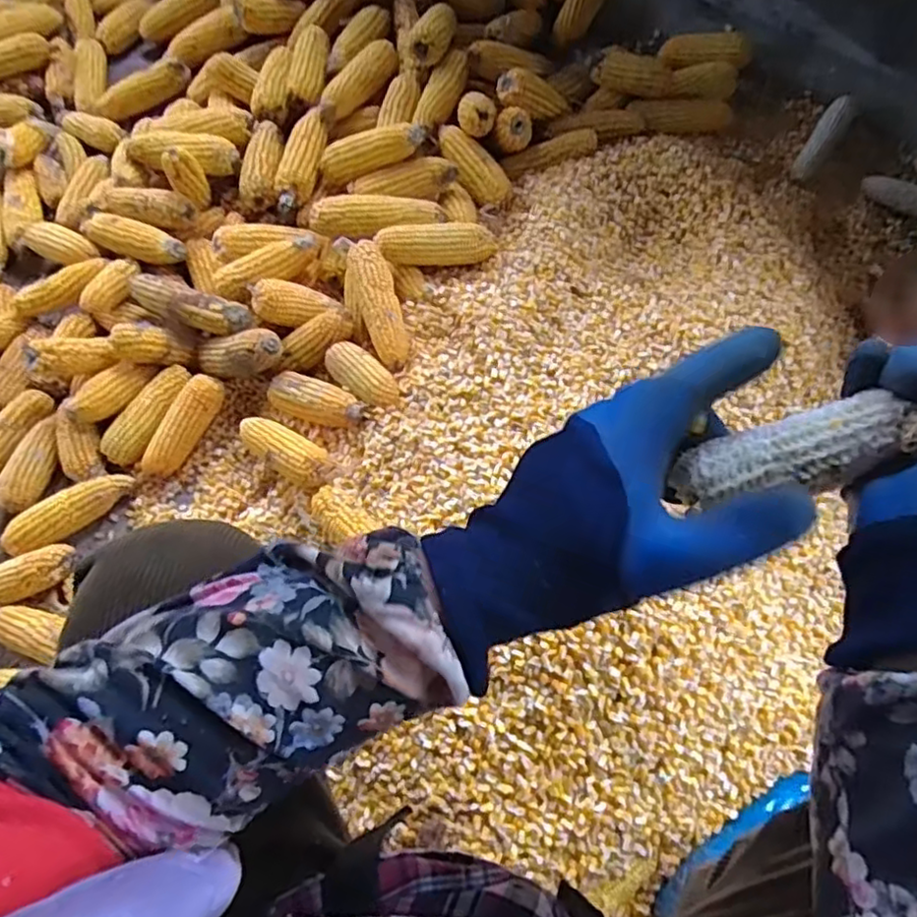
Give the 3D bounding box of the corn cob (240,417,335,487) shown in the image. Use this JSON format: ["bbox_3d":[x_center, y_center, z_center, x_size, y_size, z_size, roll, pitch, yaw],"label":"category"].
[{"bbox_3d":[-0.225,-0.011,0.842,0.154,0.052,0.056,29,73,25],"label":"corn cob"}]

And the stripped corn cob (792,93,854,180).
[{"bbox_3d":[0.584,-0.508,1.047,0.042,0.035,0.200,32,77,13],"label":"stripped corn cob"}]

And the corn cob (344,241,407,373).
[{"bbox_3d":[-0.111,-0.203,0.880,0.067,0.070,0.184,-20,72,-3],"label":"corn cob"}]

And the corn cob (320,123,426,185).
[{"bbox_3d":[-0.132,-0.448,0.953,0.177,0.044,0.048,-7,67,27],"label":"corn cob"}]

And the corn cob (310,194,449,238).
[{"bbox_3d":[-0.116,-0.348,0.931,0.190,0.042,0.055,-3,72,3],"label":"corn cob"}]

